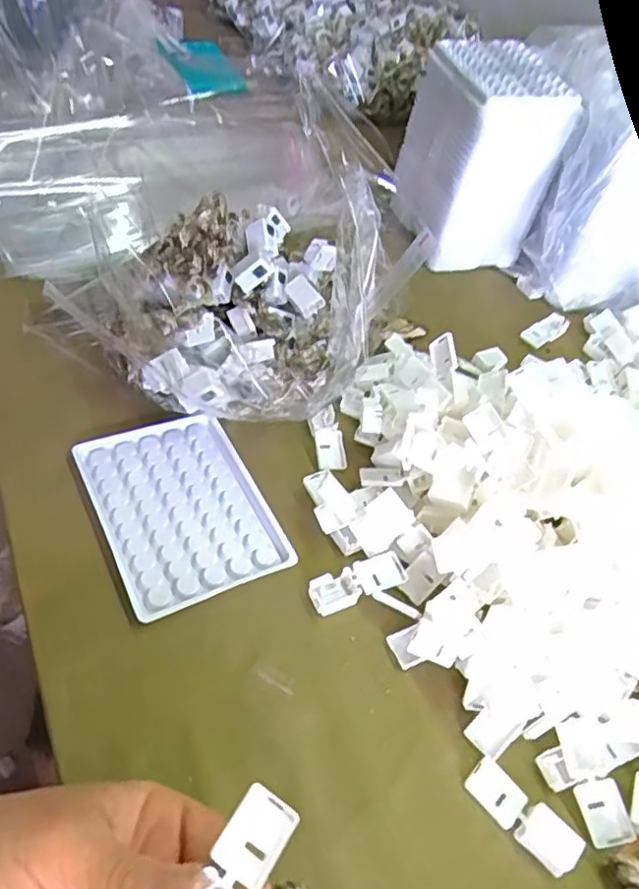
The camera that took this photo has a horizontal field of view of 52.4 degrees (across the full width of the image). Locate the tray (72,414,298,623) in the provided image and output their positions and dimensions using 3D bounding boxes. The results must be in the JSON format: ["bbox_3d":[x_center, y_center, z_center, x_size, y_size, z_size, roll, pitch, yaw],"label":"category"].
[{"bbox_3d":[-0.082,0.037,0.388,0.093,0.013,0.126,-17,54,-25],"label":"tray"}]

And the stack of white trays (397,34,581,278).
[{"bbox_3d":[0.144,-0.268,0.605,0.101,0.154,0.123,-1,50,-15],"label":"stack of white trays"}]

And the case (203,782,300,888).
[{"bbox_3d":[-0.028,0.144,0.214,0.019,0.011,0.055,25,61,16],"label":"case"}]

